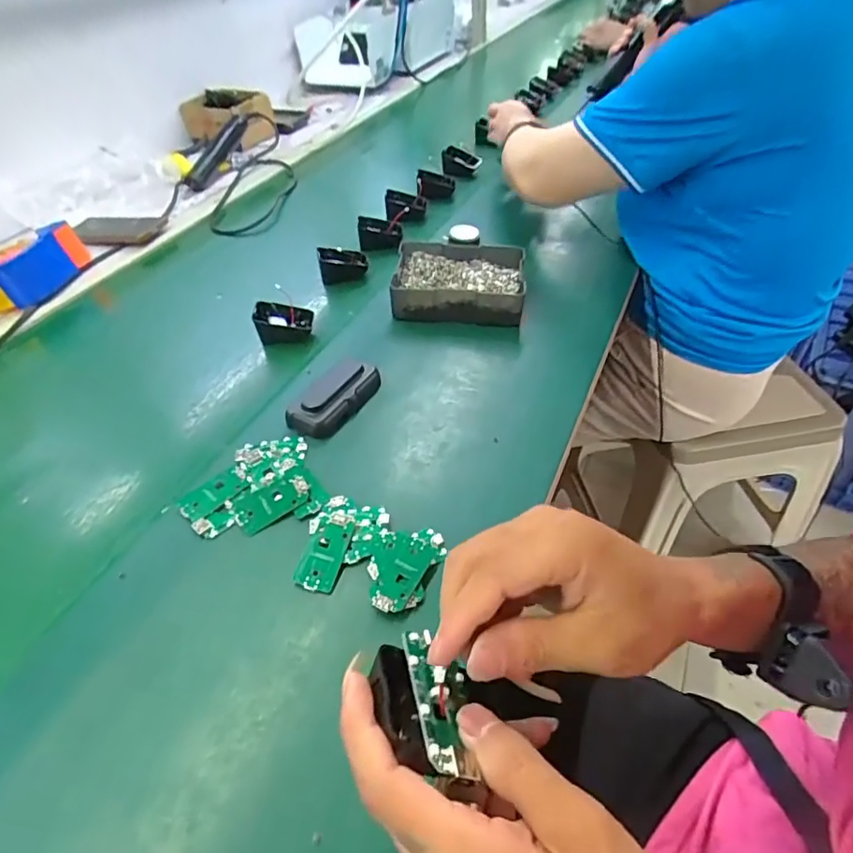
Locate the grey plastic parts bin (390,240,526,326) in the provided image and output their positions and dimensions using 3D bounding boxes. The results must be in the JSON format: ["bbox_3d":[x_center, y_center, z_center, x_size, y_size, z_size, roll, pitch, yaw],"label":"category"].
[{"bbox_3d":[0.042,-0.182,0.667,0.158,0.043,0.124,3,46,7],"label":"grey plastic parts bin"}]

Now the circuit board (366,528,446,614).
[{"bbox_3d":[-0.019,0.108,0.414,0.048,0.008,0.075,18,50,20],"label":"circuit board"}]

